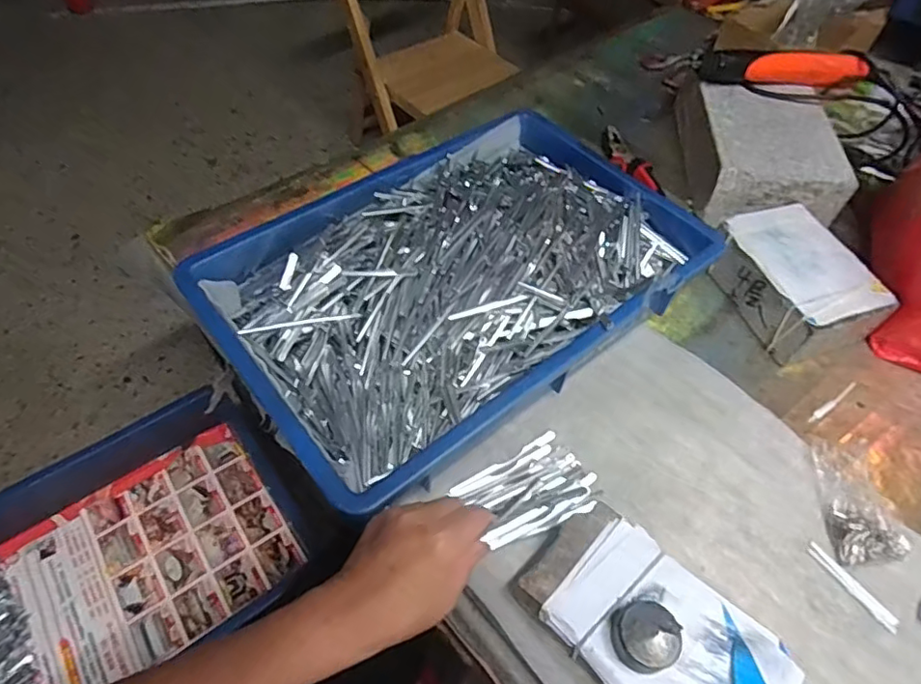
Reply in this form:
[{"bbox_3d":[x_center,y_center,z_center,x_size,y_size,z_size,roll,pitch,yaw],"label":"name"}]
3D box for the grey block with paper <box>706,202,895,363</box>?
[{"bbox_3d":[0.335,-0.062,0.579,0.108,0.066,0.151,-16,56,-15],"label":"grey block with paper"}]

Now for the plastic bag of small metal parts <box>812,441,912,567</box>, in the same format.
[{"bbox_3d":[0.321,0.124,0.457,0.056,0.036,0.090,-1,53,-4],"label":"plastic bag of small metal parts"}]

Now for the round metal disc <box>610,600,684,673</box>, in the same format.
[{"bbox_3d":[0.117,0.187,0.362,0.039,0.022,0.038,2,53,-2],"label":"round metal disc"}]

